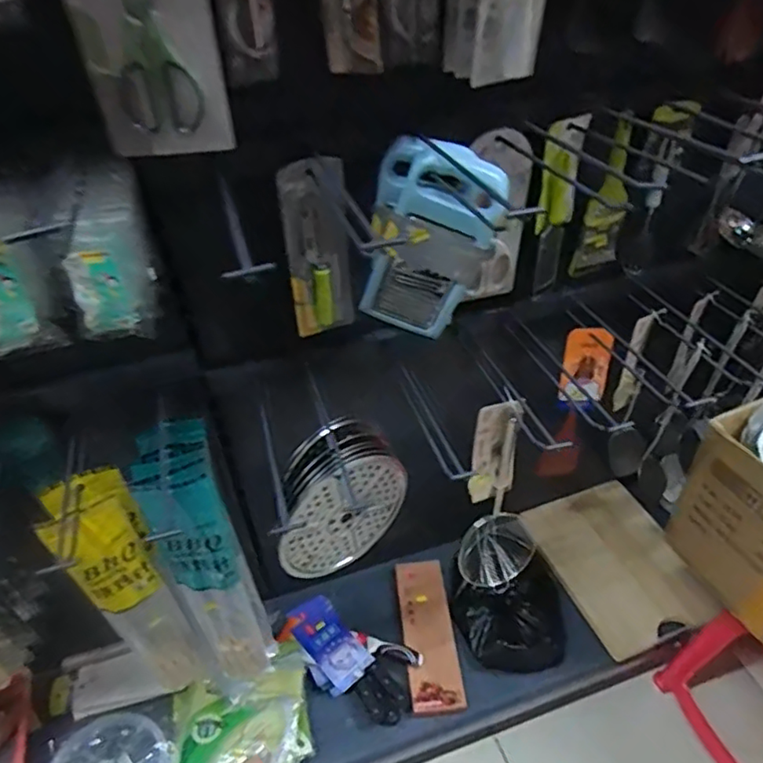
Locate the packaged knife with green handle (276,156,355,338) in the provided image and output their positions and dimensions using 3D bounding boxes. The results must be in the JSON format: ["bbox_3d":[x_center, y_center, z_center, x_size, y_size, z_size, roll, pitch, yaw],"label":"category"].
[{"bbox_3d":[-0.090,-0.185,0.841,0.095,0.257,0.042,-8,41,-5],"label":"packaged knife with green handle"}]

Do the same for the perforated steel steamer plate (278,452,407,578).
[{"bbox_3d":[-0.050,0.194,0.848,0.210,0.196,0.012,-28,47,-26],"label":"perforated steel steamer plate"}]

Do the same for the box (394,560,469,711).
[{"bbox_3d":[0.103,0.545,1.299,0.110,0.018,0.331,-5,41,-2],"label":"box"}]

